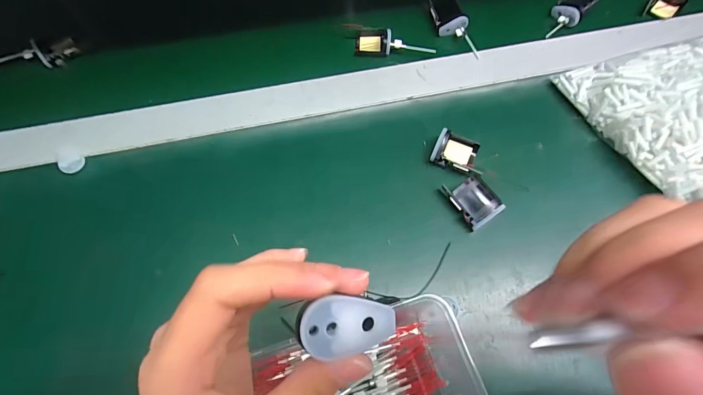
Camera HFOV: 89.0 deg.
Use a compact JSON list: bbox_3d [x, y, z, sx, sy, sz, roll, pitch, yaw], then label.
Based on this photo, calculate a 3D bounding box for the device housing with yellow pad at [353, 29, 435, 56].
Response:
[{"bbox_3d":[0.052,-0.185,0.427,0.092,0.021,0.031,8,68,3],"label":"device housing with yellow pad"}]

